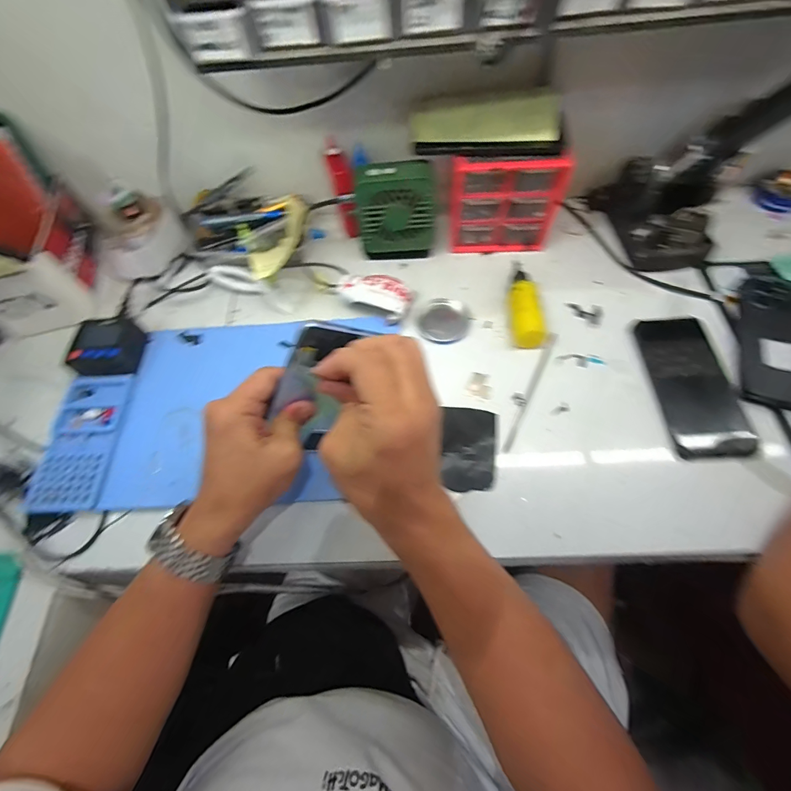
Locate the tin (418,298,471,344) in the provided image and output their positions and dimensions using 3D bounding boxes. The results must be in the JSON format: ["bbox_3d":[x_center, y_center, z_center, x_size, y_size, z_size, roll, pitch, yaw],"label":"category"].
[{"bbox_3d":[0.059,-0.092,0.467,0.059,0.008,0.059,-1,64,2],"label":"tin"}]

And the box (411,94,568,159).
[{"bbox_3d":[0.103,-0.298,0.426,0.166,0.014,0.067,-1,94,9],"label":"box"}]

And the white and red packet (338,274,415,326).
[{"bbox_3d":[-0.024,-0.123,0.473,0.089,0.029,0.055,23,67,13],"label":"white and red packet"}]

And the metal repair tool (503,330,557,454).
[{"bbox_3d":[0.150,-0.009,0.423,0.010,0.004,0.160,25,68,14],"label":"metal repair tool"}]

